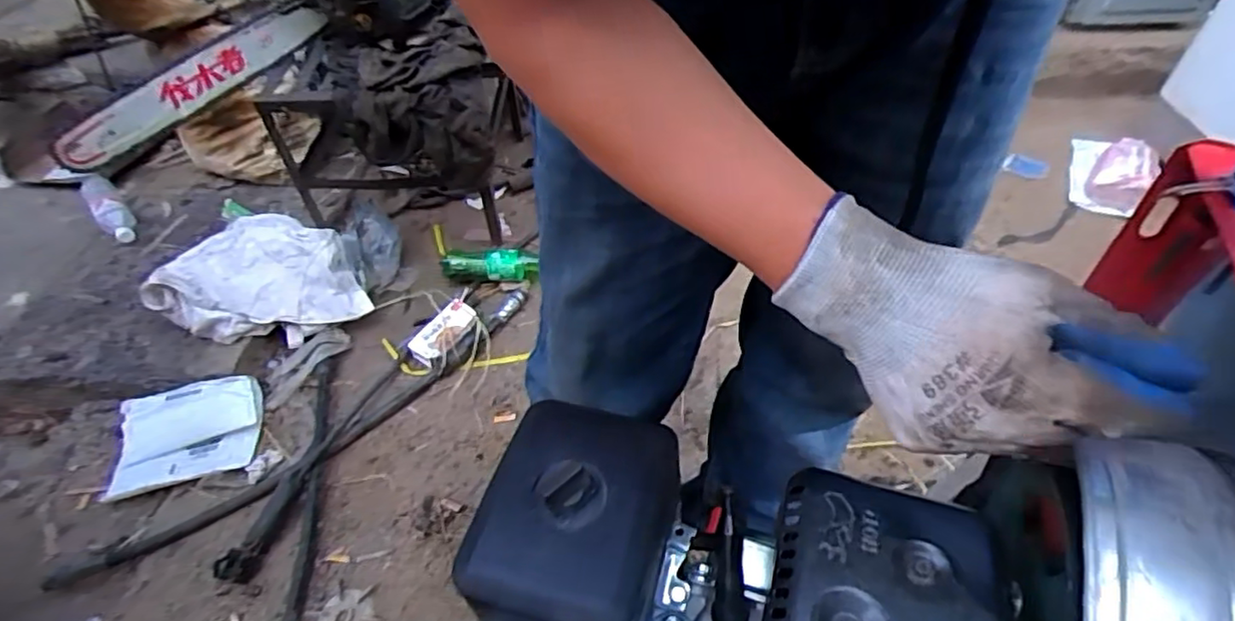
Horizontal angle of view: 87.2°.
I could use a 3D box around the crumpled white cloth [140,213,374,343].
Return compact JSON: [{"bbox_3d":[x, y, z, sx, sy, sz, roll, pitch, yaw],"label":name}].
[{"bbox_3d":[-0.657,-0.041,1.198,0.331,0.176,0.179,-19,45,-17],"label":"crumpled white cloth"}]

